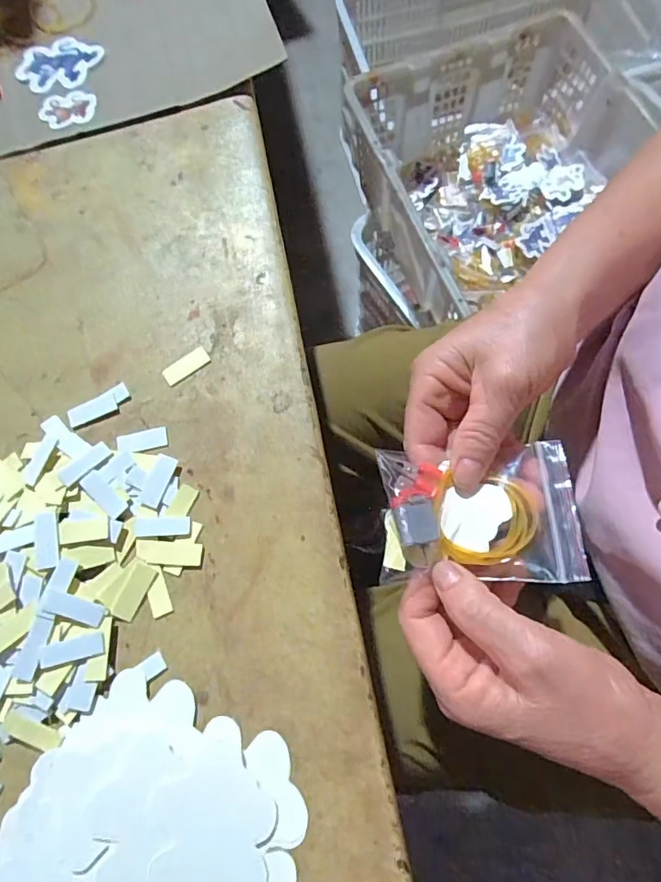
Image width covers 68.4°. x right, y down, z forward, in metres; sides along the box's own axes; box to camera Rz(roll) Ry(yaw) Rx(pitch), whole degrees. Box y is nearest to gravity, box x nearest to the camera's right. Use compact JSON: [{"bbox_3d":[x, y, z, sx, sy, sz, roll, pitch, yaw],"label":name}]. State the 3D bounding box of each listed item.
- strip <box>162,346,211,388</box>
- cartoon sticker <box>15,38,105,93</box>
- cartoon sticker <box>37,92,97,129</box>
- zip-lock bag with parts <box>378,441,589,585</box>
[{"bbox_3d":[-0.085,-0.044,0.286,0.029,0.004,0.013,-36,75,-10],"label":"strip"},{"bbox_3d":[-0.192,-0.267,0.346,0.061,0.008,0.038,-9,72,-1],"label":"cartoon sticker"},{"bbox_3d":[-0.185,-0.233,0.342,0.040,0.004,0.030,-16,73,-4],"label":"cartoon sticker"},{"bbox_3d":[0.077,0.035,0.249,0.099,0.020,0.070,-1,72,1],"label":"zip-lock bag with parts"}]

